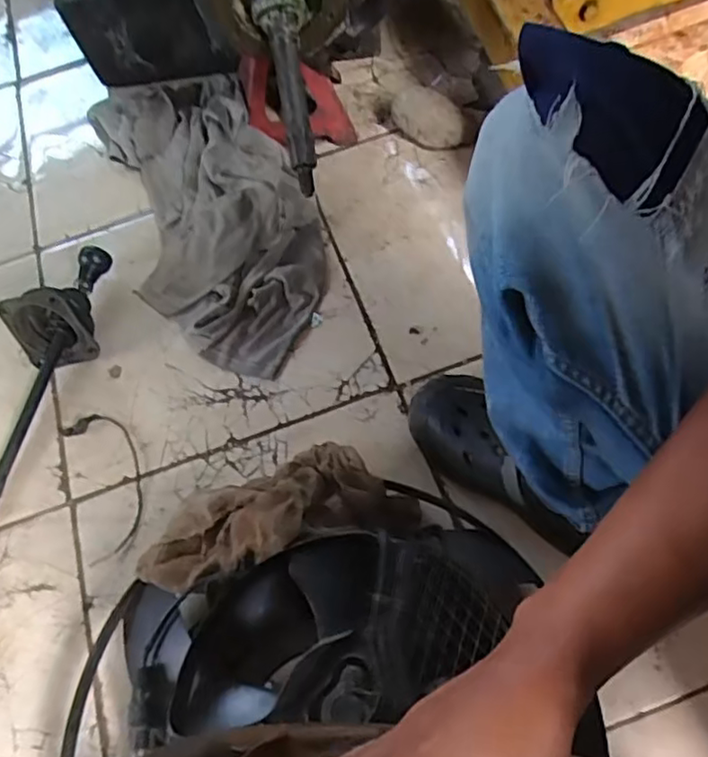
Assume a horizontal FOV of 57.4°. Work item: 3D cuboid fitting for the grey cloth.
[{"bbox_3d":[-0.207,-0.264,0.921,0.258,0.081,0.570,-19,62,-7],"label":"grey cloth"}]

